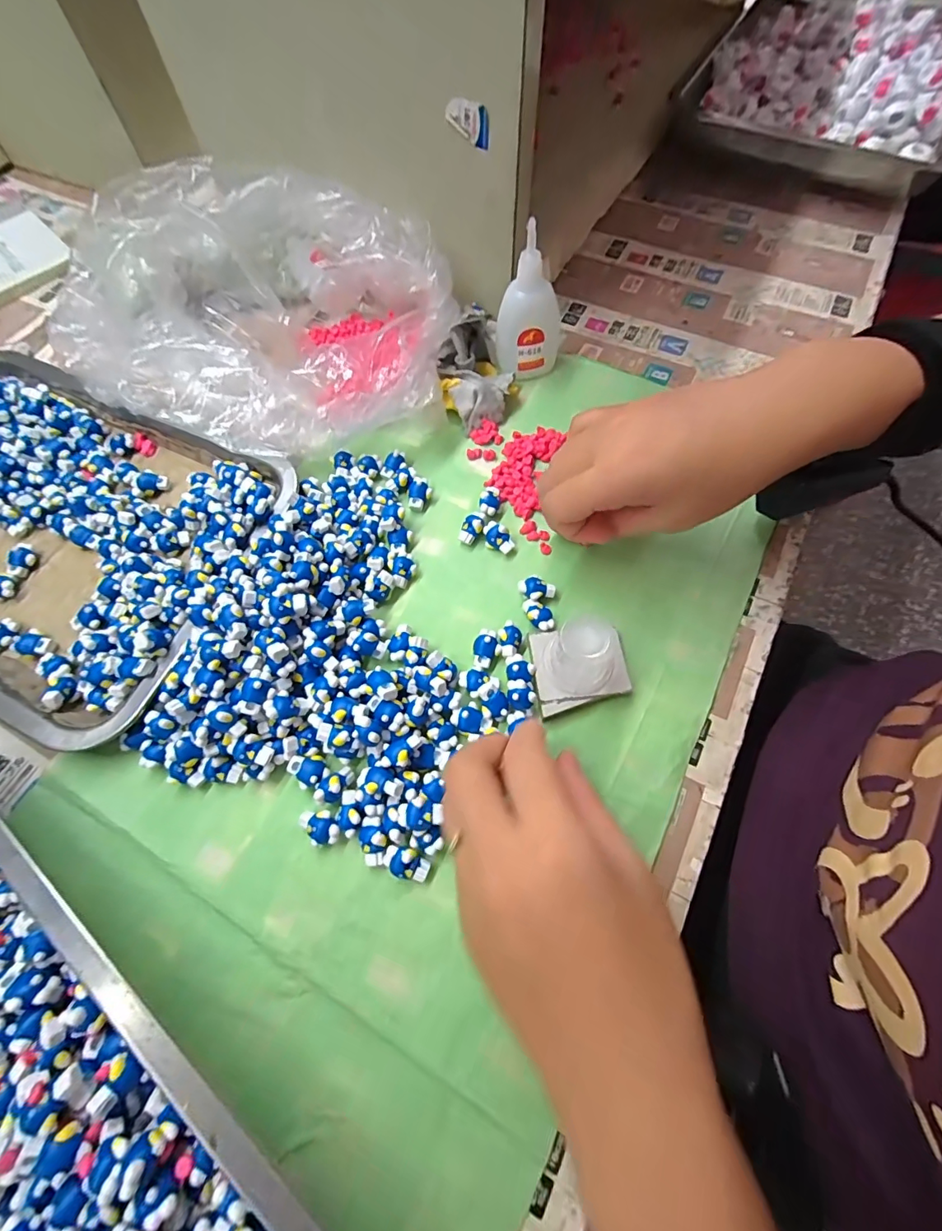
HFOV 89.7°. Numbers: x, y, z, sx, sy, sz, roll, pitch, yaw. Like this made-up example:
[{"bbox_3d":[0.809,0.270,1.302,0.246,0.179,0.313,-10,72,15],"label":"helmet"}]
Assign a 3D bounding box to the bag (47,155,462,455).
[{"bbox_3d":[-0.137,-0.210,0.334,0.239,0.091,0.198,7,67,5],"label":"bag"}]

